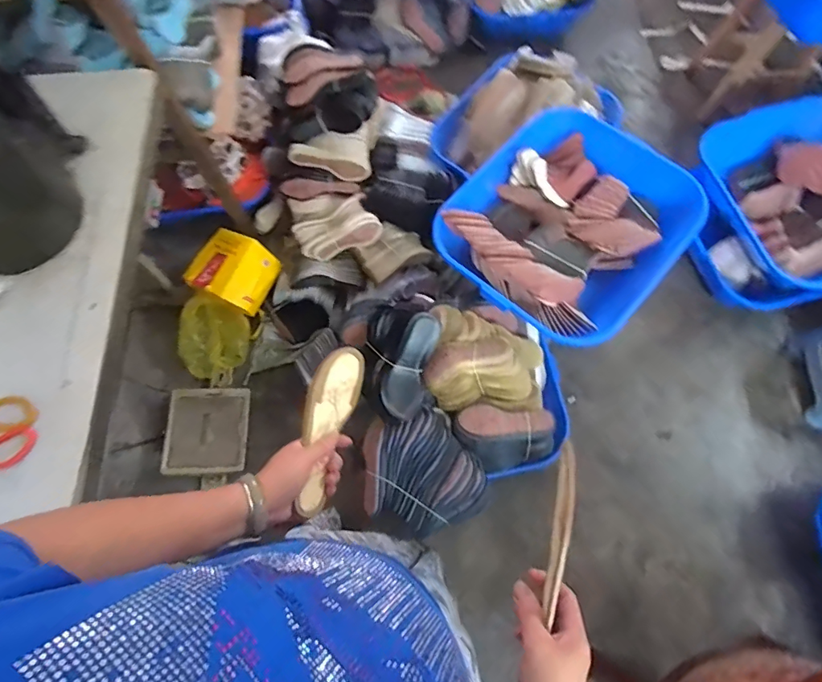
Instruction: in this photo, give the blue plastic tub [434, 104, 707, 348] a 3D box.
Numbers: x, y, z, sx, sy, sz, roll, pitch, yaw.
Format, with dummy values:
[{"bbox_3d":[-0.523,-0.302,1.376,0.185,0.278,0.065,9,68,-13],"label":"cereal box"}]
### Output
[{"bbox_3d":[0.400,-0.301,1.232,0.524,0.161,0.596,39,75,15],"label":"blue plastic tub"}]

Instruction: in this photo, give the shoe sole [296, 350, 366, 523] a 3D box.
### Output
[{"bbox_3d":[-0.109,0.111,0.613,0.021,0.074,0.213,-5,59,40],"label":"shoe sole"}]

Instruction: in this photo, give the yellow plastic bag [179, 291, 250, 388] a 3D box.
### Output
[{"bbox_3d":[-0.622,-0.004,1.496,0.172,0.166,0.245,7,69,5],"label":"yellow plastic bag"}]

